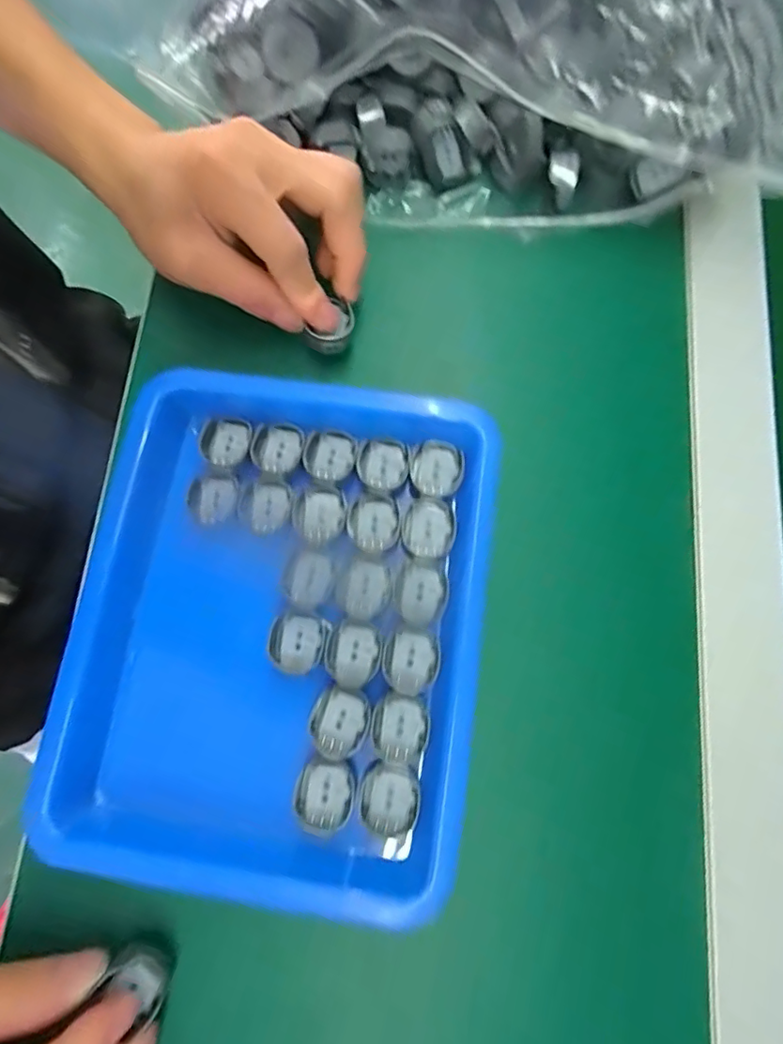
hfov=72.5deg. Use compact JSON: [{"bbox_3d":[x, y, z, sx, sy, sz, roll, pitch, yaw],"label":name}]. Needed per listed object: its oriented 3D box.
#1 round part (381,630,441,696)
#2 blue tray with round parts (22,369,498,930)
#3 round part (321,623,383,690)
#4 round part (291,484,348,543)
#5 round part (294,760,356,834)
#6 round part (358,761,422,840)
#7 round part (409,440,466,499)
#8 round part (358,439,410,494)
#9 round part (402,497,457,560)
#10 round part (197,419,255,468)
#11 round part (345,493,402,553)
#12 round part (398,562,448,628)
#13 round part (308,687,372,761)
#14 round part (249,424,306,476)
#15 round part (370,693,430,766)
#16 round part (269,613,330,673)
[{"bbox_3d":[0.008,0.062,0.237,0.025,0.005,0.027,0,77,2],"label":"round part"},{"bbox_3d":[-0.055,0.043,0.241,0.186,0.024,0.212,7,77,3],"label":"blue tray with round parts"},{"bbox_3d":[-0.017,0.059,0.238,0.025,0.004,0.027,0,77,2],"label":"round part"},{"bbox_3d":[-0.035,-0.004,0.255,0.025,0.004,0.027,0,77,2],"label":"round part"},{"bbox_3d":[-0.028,0.116,0.226,0.024,0.005,0.026,0,77,2],"label":"round part"},{"bbox_3d":[-0.001,0.117,0.224,0.025,0.004,0.027,0,77,2],"label":"round part"},{"bbox_3d":[0.022,-0.024,0.260,0.026,0.010,0.027,0,77,2],"label":"round part"},{"bbox_3d":[-0.004,-0.028,0.261,0.025,0.009,0.025,12,77,4],"label":"round part"},{"bbox_3d":[0.018,0.004,0.253,0.024,0.008,0.028,5,77,3],"label":"round part"},{"bbox_3d":[-0.083,-0.040,0.266,0.023,0.008,0.024,0,77,2],"label":"round part"},{"bbox_3d":[-0.008,0.000,0.254,0.025,0.004,0.027,0,77,2],"label":"round part"},{"bbox_3d":[0.014,0.033,0.243,0.022,0.005,0.028,11,77,4],"label":"round part"},{"bbox_3d":[-0.023,0.088,0.232,0.025,0.004,0.029,21,78,6],"label":"round part"},{"bbox_3d":[-0.057,-0.036,0.264,0.026,0.006,0.024,0,77,2],"label":"round part"},{"bbox_3d":[0.004,0.090,0.231,0.025,0.004,0.028,5,77,3],"label":"round part"},{"bbox_3d":[-0.043,0.055,0.242,0.026,0.004,0.026,0,77,2],"label":"round part"}]

